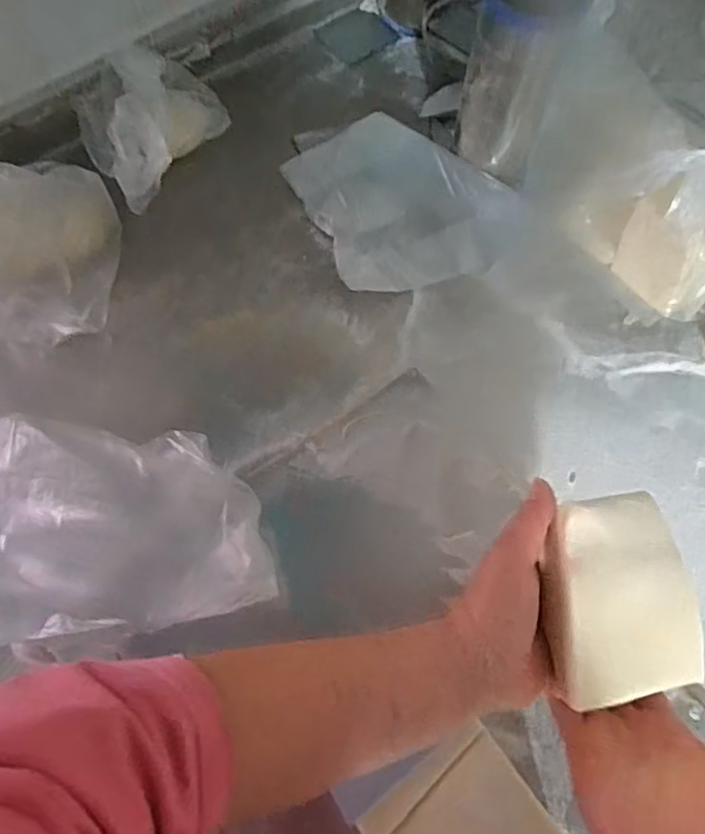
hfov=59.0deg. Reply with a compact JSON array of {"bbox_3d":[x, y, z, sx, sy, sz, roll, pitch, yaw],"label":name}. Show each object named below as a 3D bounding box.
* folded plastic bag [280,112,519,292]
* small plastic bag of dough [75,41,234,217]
[{"bbox_3d":[0.050,-0.246,0.673,0.196,0.017,0.233,-23,71,-8],"label":"folded plastic bag"},{"bbox_3d":[-0.217,-0.318,0.666,0.137,0.077,0.172,39,74,13],"label":"small plastic bag of dough"}]

